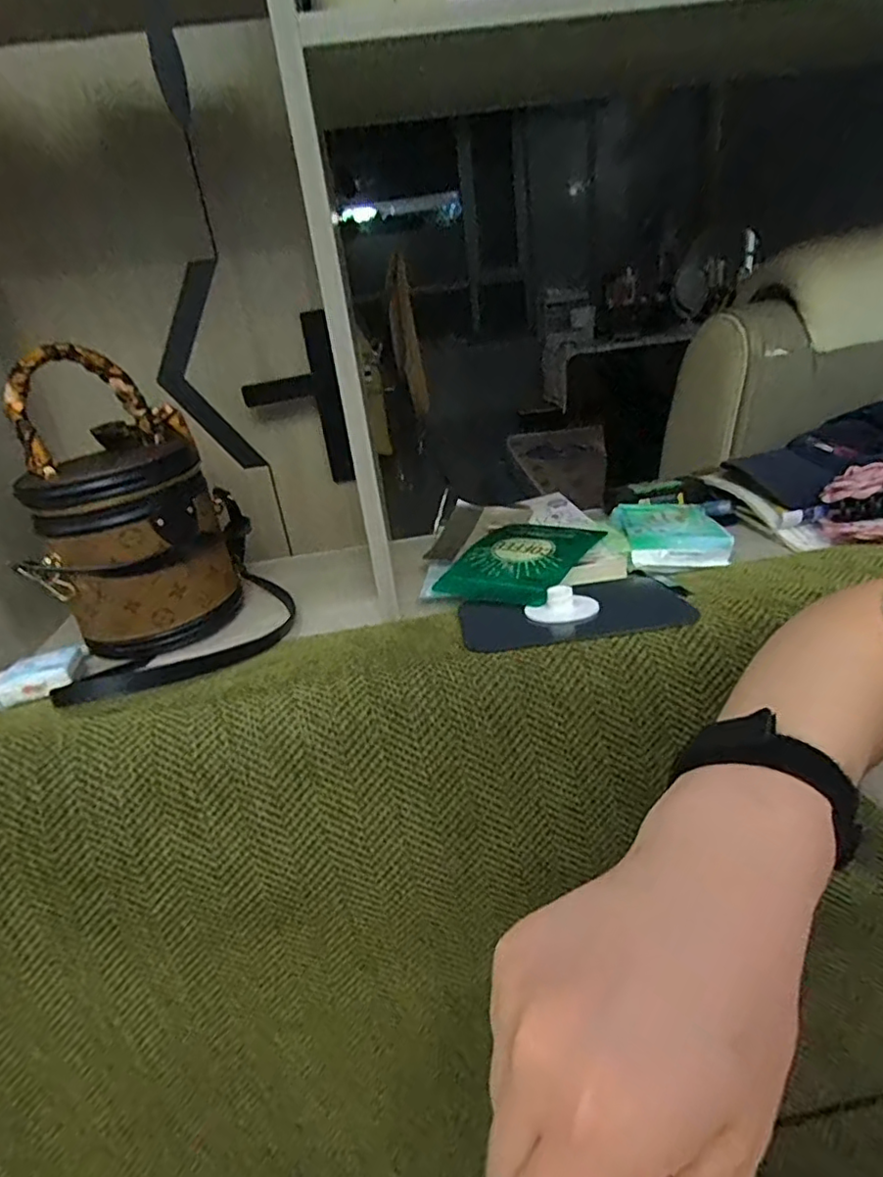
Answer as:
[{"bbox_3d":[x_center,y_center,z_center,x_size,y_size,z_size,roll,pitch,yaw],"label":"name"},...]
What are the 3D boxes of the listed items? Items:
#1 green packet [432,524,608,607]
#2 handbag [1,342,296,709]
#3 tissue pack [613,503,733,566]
[{"bbox_3d":[0.079,-0.035,0.596,0.108,0.009,0.174,11,32,32],"label":"green packet"},{"bbox_3d":[-0.268,-0.070,0.557,0.196,0.251,0.185,-16,28,-17],"label":"handbag"},{"bbox_3d":[0.235,-0.058,0.626,0.096,0.025,0.114,-4,27,7],"label":"tissue pack"}]

